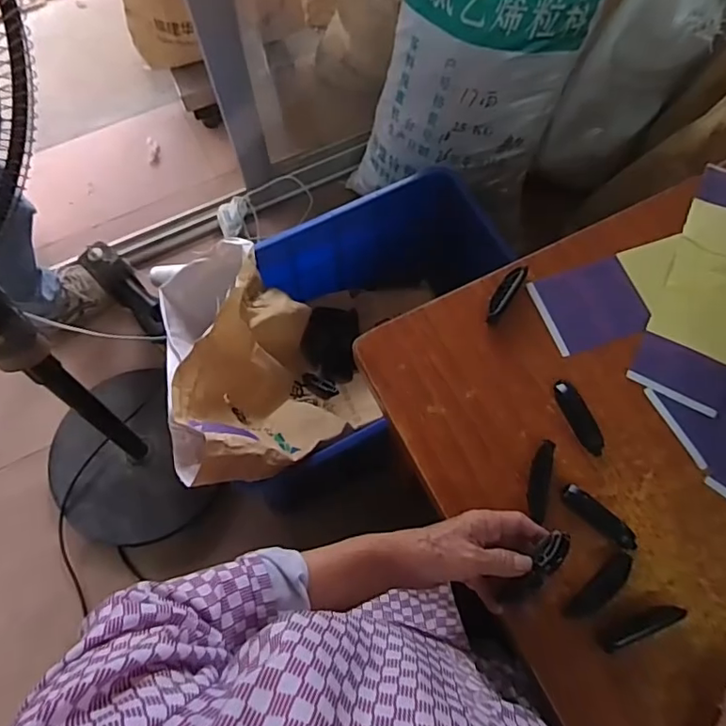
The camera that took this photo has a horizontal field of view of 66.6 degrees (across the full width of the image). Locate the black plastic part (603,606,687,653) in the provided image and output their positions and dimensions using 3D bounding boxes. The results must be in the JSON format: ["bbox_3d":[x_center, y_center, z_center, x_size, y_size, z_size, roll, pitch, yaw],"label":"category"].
[{"bbox_3d":[0.248,0.233,0.491,0.078,0.008,0.019,-21,70,-7],"label":"black plastic part"}]

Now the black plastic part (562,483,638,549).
[{"bbox_3d":[0.225,0.147,0.525,0.078,0.013,0.021,40,74,15],"label":"black plastic part"}]

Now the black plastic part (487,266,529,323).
[{"bbox_3d":[0.159,-0.079,0.616,0.019,0.017,0.075,34,73,13],"label":"black plastic part"}]

